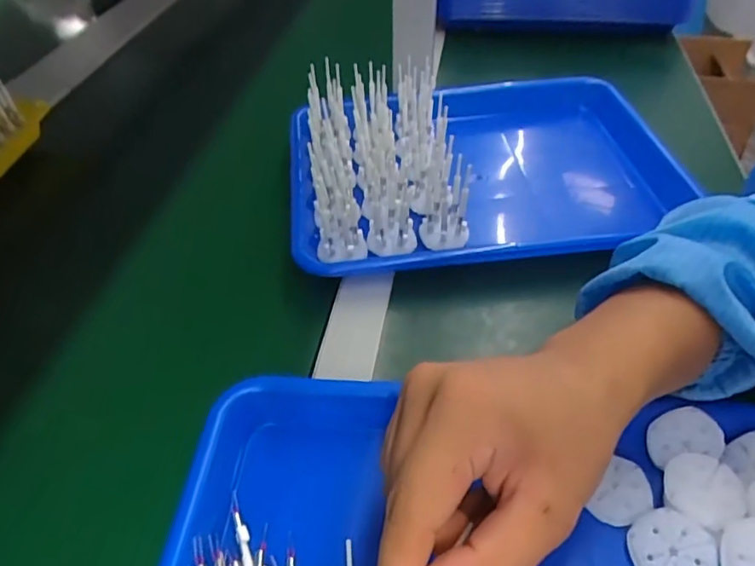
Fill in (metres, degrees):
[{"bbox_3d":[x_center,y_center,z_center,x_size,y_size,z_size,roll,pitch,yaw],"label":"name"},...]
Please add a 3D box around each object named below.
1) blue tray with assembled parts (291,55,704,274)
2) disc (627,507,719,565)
[{"bbox_3d":[0.107,-0.114,0.488,0.364,0.080,0.236,-8,47,-5],"label":"blue tray with assembled parts"},{"bbox_3d":[0.145,0.132,0.268,0.037,0.004,0.038,-9,55,14],"label":"disc"}]

